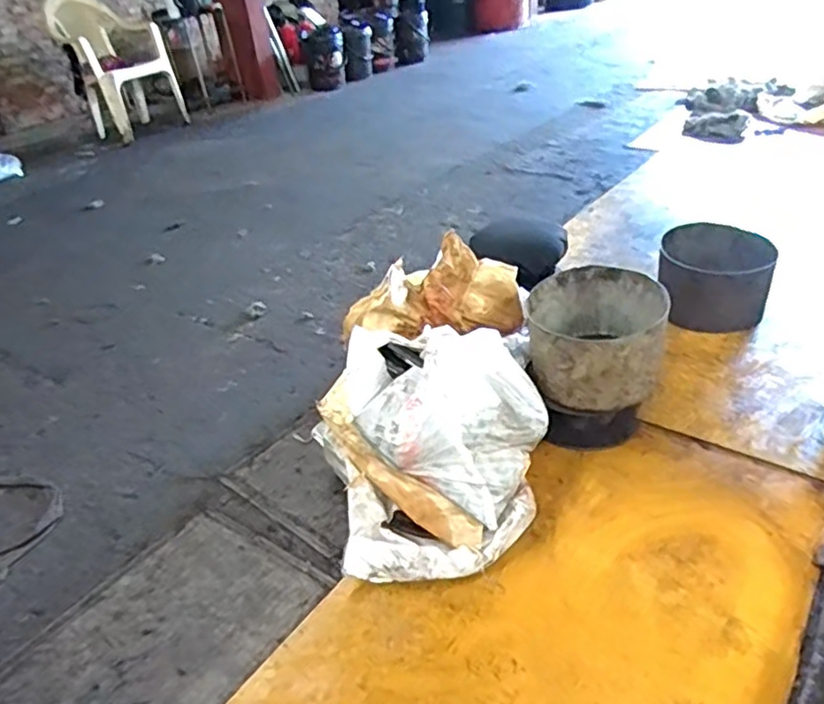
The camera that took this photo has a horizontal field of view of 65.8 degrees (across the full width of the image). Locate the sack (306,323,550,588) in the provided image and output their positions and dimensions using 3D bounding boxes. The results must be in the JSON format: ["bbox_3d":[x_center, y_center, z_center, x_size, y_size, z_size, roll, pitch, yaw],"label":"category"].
[{"bbox_3d":[0.058,0.179,1.257,0.460,0.277,0.406,-11,35,-5],"label":"sack"}]

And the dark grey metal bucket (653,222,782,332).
[{"bbox_3d":[0.814,-0.197,1.725,0.271,0.215,0.255,-5,35,3],"label":"dark grey metal bucket"}]

